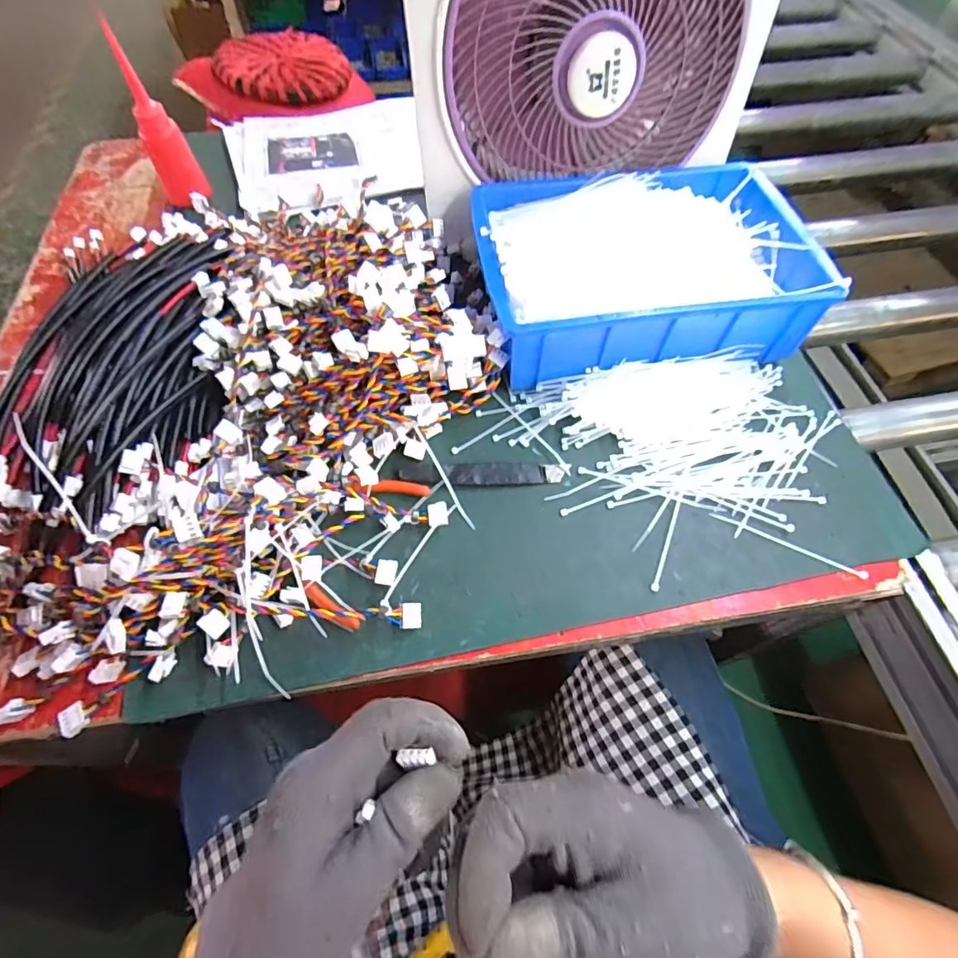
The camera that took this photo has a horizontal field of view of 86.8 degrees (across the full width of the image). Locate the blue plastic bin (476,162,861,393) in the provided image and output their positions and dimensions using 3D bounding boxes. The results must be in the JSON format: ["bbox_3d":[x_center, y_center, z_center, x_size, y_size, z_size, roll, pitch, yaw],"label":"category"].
[{"bbox_3d":[0.149,-0.201,0.493,0.291,0.087,0.199,-7,60,-3],"label":"blue plastic bin"}]

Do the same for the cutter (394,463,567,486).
[{"bbox_3d":[0.004,-0.004,0.423,0.134,0.010,0.022,-1,60,0],"label":"cutter"}]

